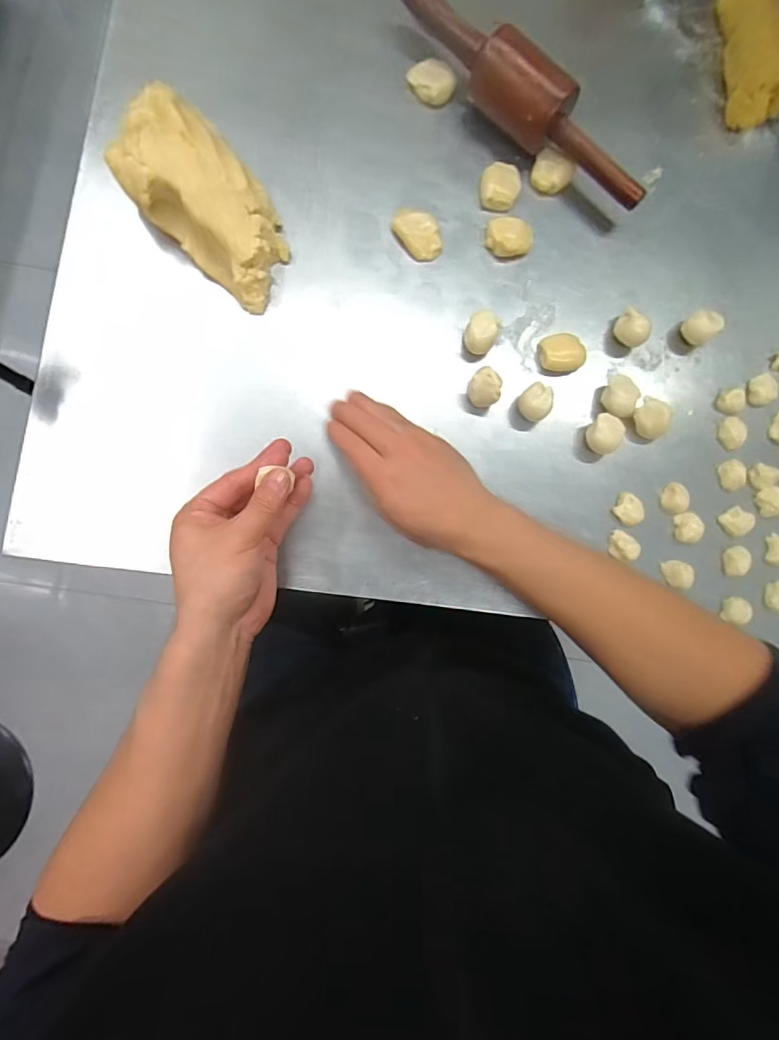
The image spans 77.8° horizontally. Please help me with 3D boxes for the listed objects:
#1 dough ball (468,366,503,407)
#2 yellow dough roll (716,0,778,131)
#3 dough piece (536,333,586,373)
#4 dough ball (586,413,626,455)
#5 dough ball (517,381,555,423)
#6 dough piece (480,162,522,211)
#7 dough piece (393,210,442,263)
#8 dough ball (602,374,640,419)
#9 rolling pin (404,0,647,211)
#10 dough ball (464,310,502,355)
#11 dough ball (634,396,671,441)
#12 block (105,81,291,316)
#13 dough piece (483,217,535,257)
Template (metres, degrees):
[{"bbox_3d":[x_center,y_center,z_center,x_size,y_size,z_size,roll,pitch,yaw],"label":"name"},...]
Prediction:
[{"bbox_3d":[0.088,-0.122,0.455,0.030,0.036,0.027,38,82,-1],"label":"dough ball"},{"bbox_3d":[0.387,-0.498,0.501,0.063,0.049,0.170,-1,84,-6],"label":"yellow dough roll"},{"bbox_3d":[0.167,-0.164,0.470,0.040,0.016,0.040,1,84,-6],"label":"dough piece"},{"bbox_3d":[0.204,-0.081,0.464,0.028,0.033,0.032,31,82,-2],"label":"dough ball"},{"bbox_3d":[0.137,-0.110,0.458,0.028,0.032,0.031,-41,89,-8],"label":"dough ball"},{"bbox_3d":[0.110,-0.329,0.479,0.038,0.015,0.047,15,83,-4],"label":"dough piece"},{"bbox_3d":[0.029,-0.278,0.468,0.053,0.014,0.038,45,82,0],"label":"dough piece"},{"bbox_3d":[0.223,-0.117,0.471,0.031,0.024,0.038,15,83,-4],"label":"dough ball"},{"bbox_3d":[0.124,-0.407,0.466,0.058,0.065,0.303,-41,89,-8],"label":"rolling pin"},{"bbox_3d":[0.086,-0.175,0.458,0.028,0.032,0.036,24,82,-3],"label":"dough ball"},{"bbox_3d":[0.252,-0.097,0.467,0.032,0.028,0.029,31,82,-2],"label":"dough ball"},{"bbox_3d":[-0.156,-0.282,0.429,0.165,0.069,0.096,41,82,-1],"label":"block"},{"bbox_3d":[0.118,-0.277,0.475,0.046,0.014,0.036,4,84,-5],"label":"dough piece"}]

